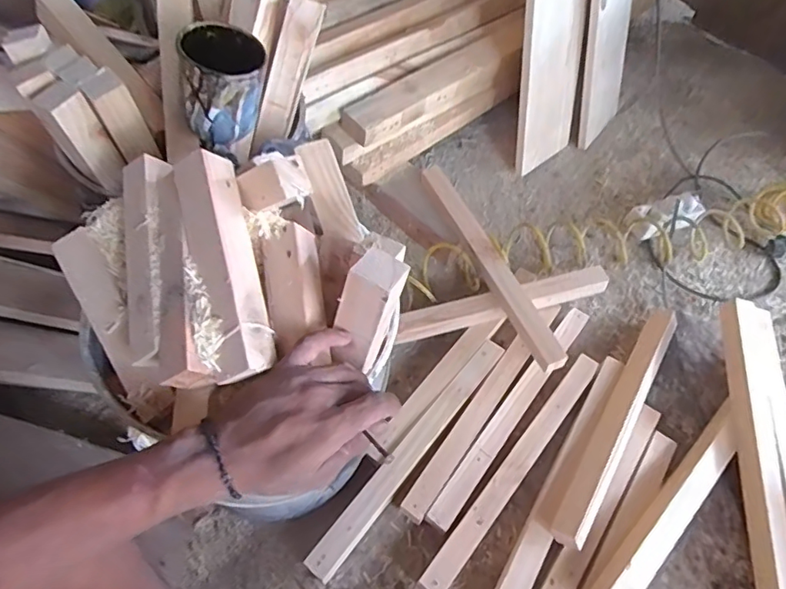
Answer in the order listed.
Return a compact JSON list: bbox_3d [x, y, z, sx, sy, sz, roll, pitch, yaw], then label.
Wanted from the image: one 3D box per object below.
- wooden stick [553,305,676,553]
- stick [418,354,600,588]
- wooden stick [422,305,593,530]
[{"bbox_3d":[0.340,0.179,0.790,0.046,0.026,0.417,30,60,17],"label":"wooden stick"},{"bbox_3d":[0.183,0.250,0.784,0.035,0.035,0.425,36,61,20],"label":"stick"},{"bbox_3d":[0.191,0.177,0.831,0.033,0.037,0.431,34,61,19],"label":"wooden stick"}]

